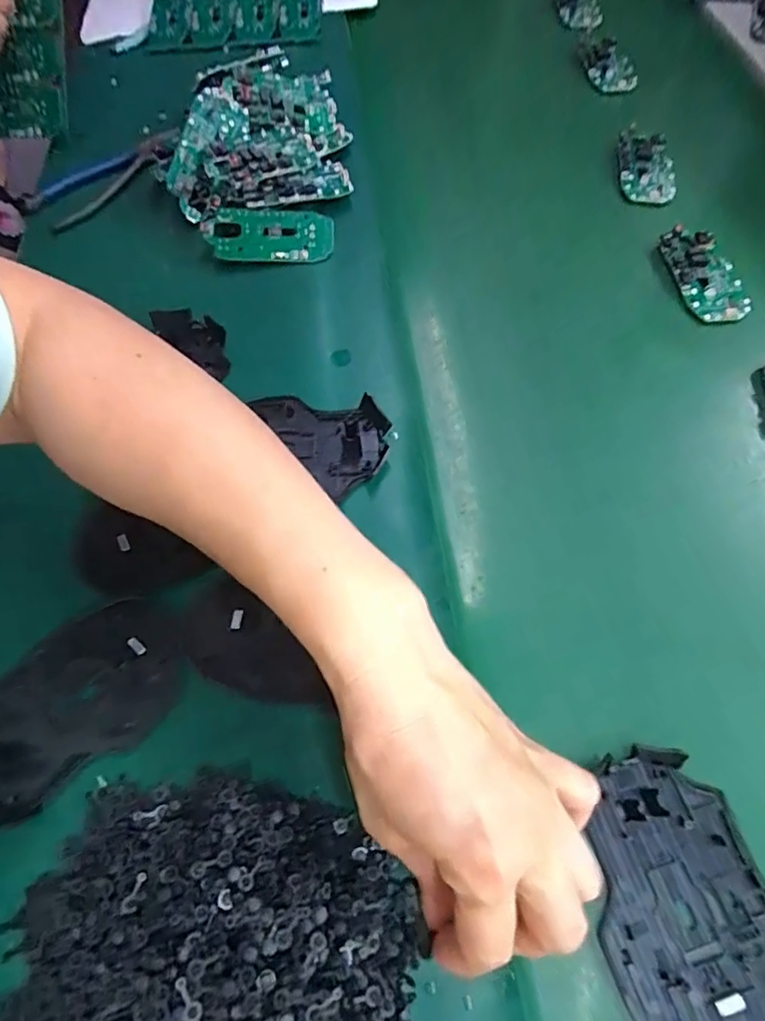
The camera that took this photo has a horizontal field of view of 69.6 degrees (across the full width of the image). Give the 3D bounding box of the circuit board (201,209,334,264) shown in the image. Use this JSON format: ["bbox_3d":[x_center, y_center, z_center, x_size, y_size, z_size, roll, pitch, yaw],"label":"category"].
[{"bbox_3d":[-0.088,-0.212,0.425,0.098,0.006,0.044,-1,80,-4],"label":"circuit board"}]

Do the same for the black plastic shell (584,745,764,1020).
[{"bbox_3d":[0.128,0.166,0.235,0.072,0.010,0.112,-10,63,-4],"label":"black plastic shell"}]

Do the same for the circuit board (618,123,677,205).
[{"bbox_3d":[0.226,-0.298,0.473,0.044,0.012,0.090,4,62,3],"label":"circuit board"}]

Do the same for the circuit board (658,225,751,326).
[{"bbox_3d":[0.240,-0.175,0.407,0.044,0.013,0.083,-11,63,-5],"label":"circuit board"}]

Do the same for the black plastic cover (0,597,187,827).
[{"bbox_3d":[-0.156,0.095,0.274,0.115,0.005,0.072,-34,67,-16],"label":"black plastic cover"}]

